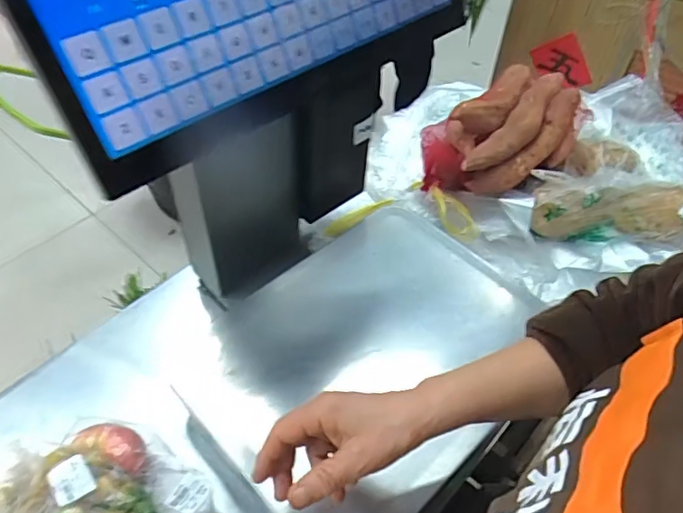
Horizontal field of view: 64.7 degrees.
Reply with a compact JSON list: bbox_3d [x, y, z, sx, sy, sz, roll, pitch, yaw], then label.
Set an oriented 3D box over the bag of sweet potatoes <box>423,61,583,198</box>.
[{"bbox_3d":[0.251,-0.187,0.822,0.266,0.111,0.162,-32,58,-26],"label":"bag of sweet potatoes"}]

